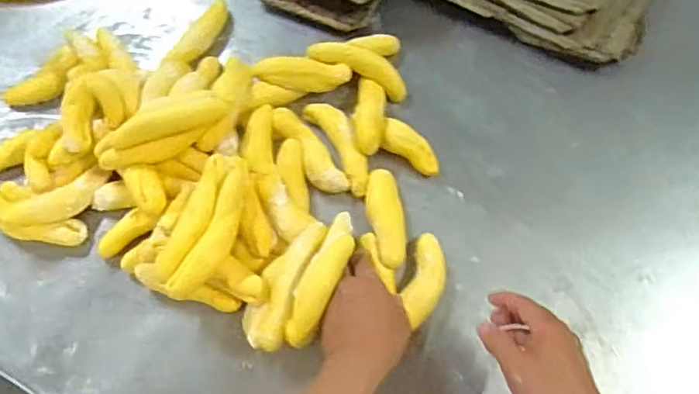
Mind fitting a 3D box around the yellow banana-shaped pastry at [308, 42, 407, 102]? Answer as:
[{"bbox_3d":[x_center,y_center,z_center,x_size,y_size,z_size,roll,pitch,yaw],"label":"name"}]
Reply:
[{"bbox_3d":[0.015,-0.166,0.695,0.133,0.026,0.036,24,67,-8],"label":"yellow banana-shaped pastry"}]

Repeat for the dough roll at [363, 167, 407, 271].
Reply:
[{"bbox_3d":[0.042,0.026,0.634,0.039,0.025,0.120,-6,66,-3],"label":"dough roll"}]

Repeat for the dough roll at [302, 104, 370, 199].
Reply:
[{"bbox_3d":[-0.010,-0.063,0.664,0.037,0.022,0.129,-25,68,-11],"label":"dough roll"}]

